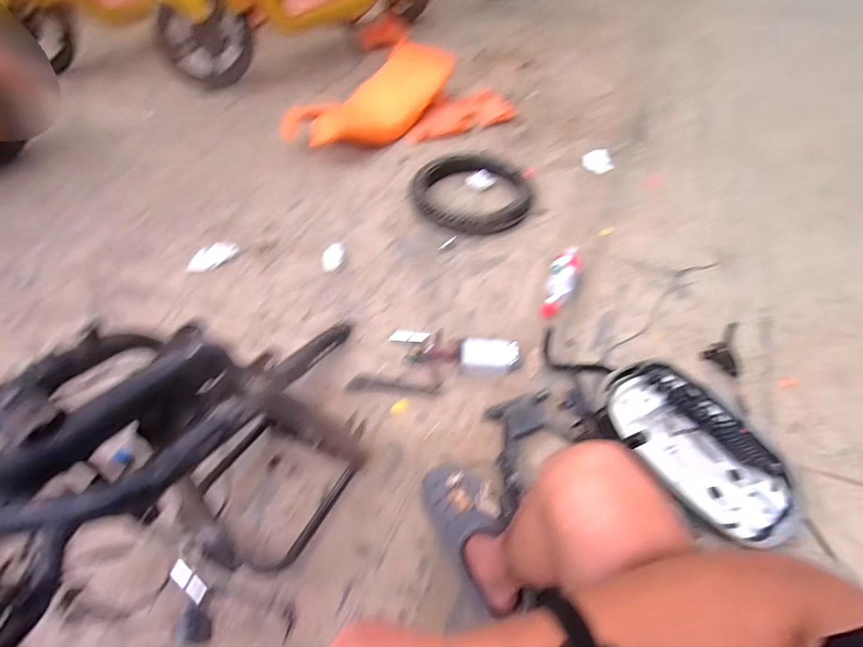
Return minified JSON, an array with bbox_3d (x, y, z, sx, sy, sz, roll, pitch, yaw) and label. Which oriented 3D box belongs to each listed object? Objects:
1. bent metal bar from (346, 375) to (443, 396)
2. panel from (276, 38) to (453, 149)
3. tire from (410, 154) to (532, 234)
[{"bbox_3d":[-0.077,0.135,0.936,0.200,0.018,0.038,7,54,-9],"label":"bent metal bar"},{"bbox_3d":[-0.182,-0.755,1.521,0.651,0.181,0.176,-29,56,-20],"label":"panel"},{"bbox_3d":[0.122,-0.402,1.342,0.347,0.060,0.333,1,51,-1],"label":"tire"}]

